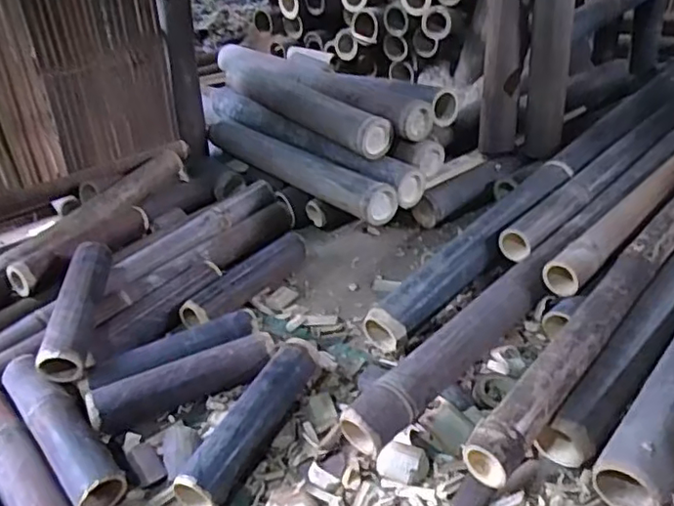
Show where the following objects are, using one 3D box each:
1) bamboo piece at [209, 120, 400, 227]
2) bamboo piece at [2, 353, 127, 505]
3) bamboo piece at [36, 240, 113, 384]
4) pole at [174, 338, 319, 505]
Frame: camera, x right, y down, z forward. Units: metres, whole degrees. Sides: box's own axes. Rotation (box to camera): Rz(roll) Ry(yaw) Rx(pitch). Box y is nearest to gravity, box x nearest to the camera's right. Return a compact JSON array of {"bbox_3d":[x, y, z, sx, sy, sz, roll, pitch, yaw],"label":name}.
[{"bbox_3d":[-0.093,-0.183,1.244,0.070,0.073,0.542,-27,41,-30],"label":"bamboo piece"},{"bbox_3d":[-0.357,0.222,0.788,0.066,0.063,0.259,-28,41,-31],"label":"bamboo piece"},{"bbox_3d":[-0.380,0.079,0.908,0.062,0.070,0.248,-5,34,-2],"label":"bamboo piece"},{"bbox_3d":[-0.108,0.211,0.803,0.063,0.052,0.273,15,39,25],"label":"pole"}]

